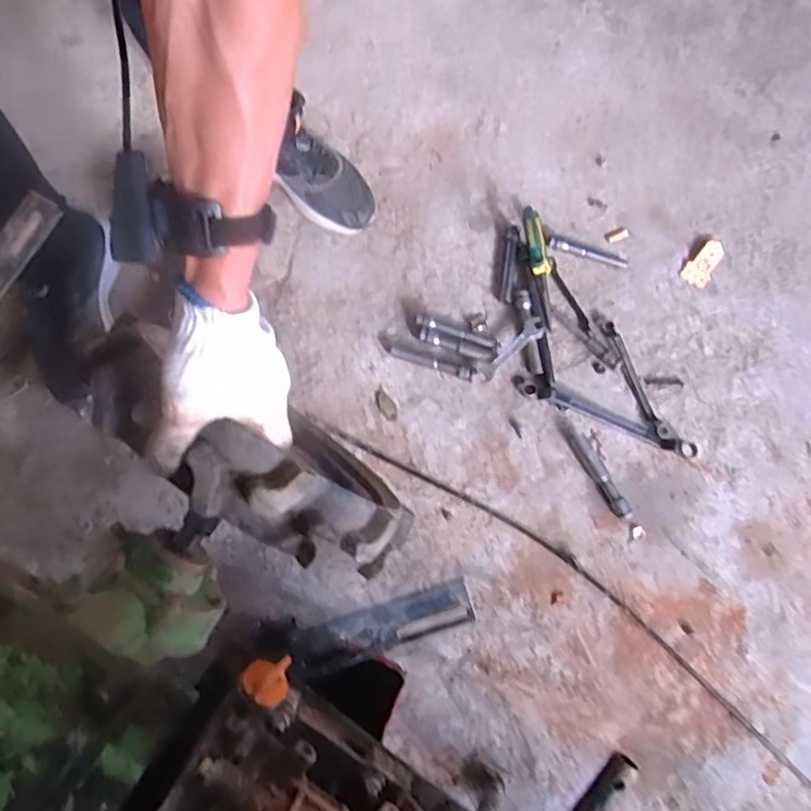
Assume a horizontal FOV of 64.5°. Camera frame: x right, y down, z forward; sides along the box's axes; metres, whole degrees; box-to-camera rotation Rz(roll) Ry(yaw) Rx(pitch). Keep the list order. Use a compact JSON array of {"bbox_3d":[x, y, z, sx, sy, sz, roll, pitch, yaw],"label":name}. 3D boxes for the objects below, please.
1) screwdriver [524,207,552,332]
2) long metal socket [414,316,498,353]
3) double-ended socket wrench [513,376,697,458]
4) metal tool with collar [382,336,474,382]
[{"bbox_3d":[0.200,-0.209,0.950,0.029,0.026,0.195,-6,77,-2],"label":"screwdriver"},{"bbox_3d":[0.075,-0.106,0.937,0.126,0.015,0.020,21,78,4],"label":"long metal socket"},{"bbox_3d":[0.281,0.012,0.909,0.265,0.009,0.033,22,78,4],"label":"double-ended socket wrench"},{"bbox_3d":[0.029,-0.067,0.923,0.143,0.023,0.024,22,78,4],"label":"metal tool with collar"}]

